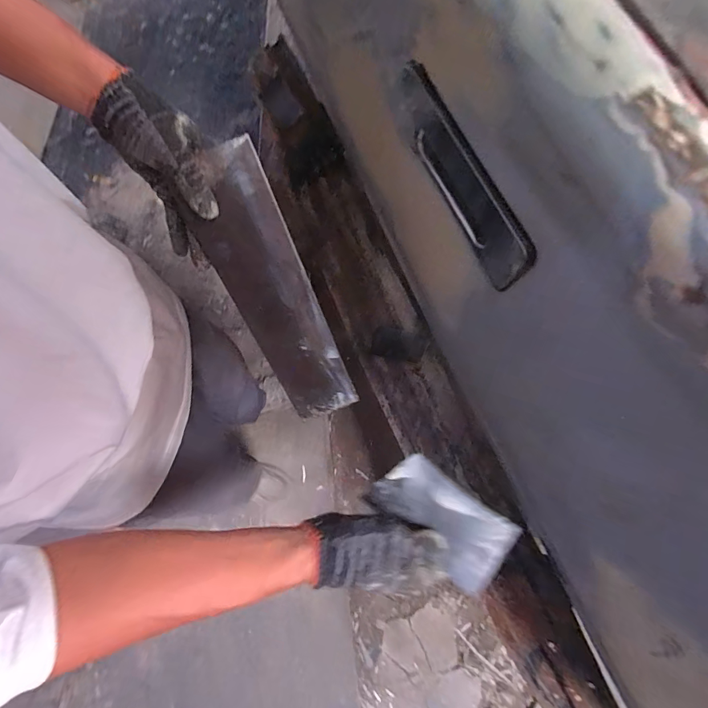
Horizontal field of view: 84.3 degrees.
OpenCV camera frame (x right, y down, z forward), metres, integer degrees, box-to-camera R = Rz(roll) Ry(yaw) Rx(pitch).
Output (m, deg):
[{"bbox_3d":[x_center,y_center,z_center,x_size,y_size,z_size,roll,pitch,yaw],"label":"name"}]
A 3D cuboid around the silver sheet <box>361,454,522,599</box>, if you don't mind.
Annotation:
[{"bbox_3d":[0.084,0.153,0.372,0.122,0.005,0.069,39,80,27],"label":"silver sheet"}]

